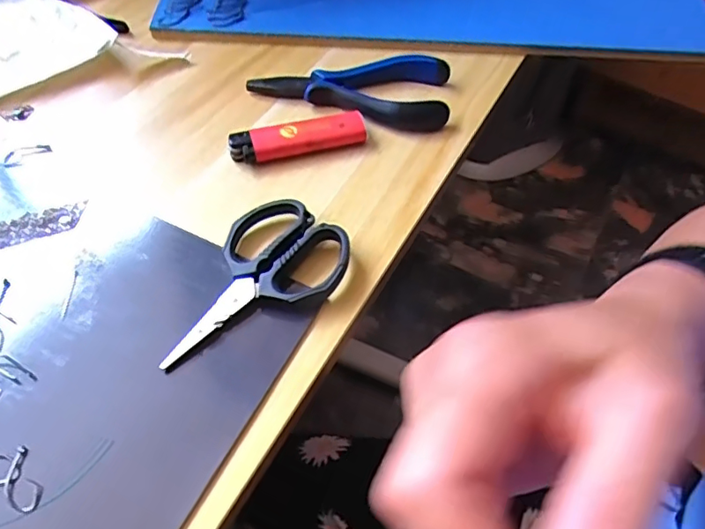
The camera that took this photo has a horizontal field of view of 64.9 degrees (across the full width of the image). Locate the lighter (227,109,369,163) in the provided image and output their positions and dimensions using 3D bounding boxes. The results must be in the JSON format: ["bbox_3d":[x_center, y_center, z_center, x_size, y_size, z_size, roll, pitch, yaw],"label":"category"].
[{"bbox_3d":[-0.030,-0.070,0.316,0.077,0.014,0.022,-13,55,-10],"label":"lighter"}]

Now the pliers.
[{"bbox_3d":[0.000,-0.114,0.344,0.119,0.017,0.051,11,54,7],"label":"pliers"}]

